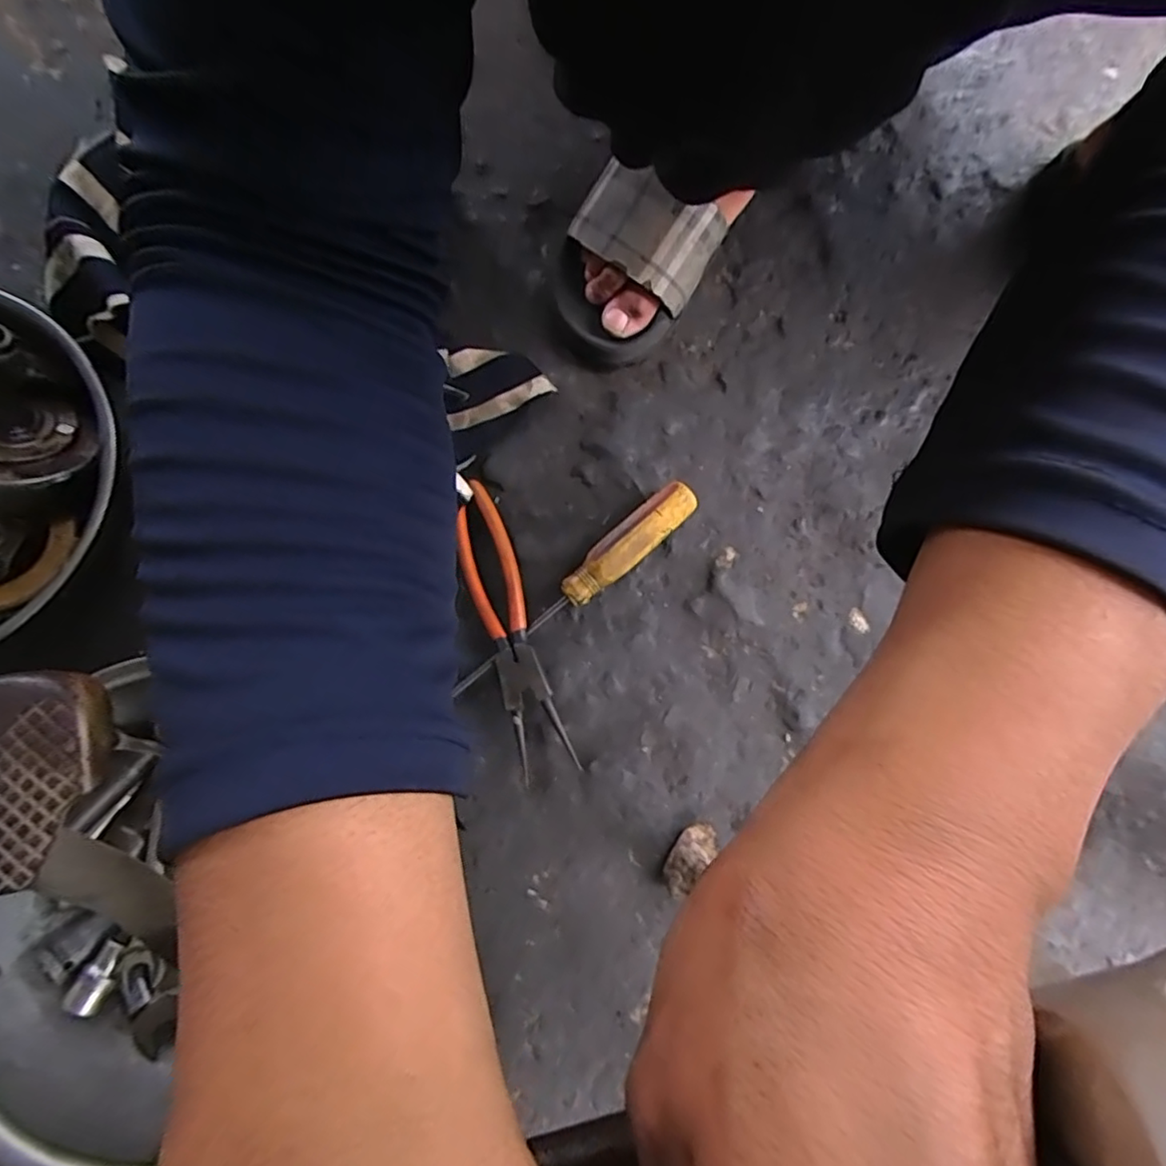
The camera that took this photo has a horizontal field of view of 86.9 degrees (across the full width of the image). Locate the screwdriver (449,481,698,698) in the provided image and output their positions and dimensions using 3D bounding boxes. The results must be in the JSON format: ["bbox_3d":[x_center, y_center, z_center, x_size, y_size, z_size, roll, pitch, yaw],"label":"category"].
[{"bbox_3d":[-0.004,0.004,0.437,0.208,0.034,0.029,-40,83,-7],"label":"screwdriver"}]

